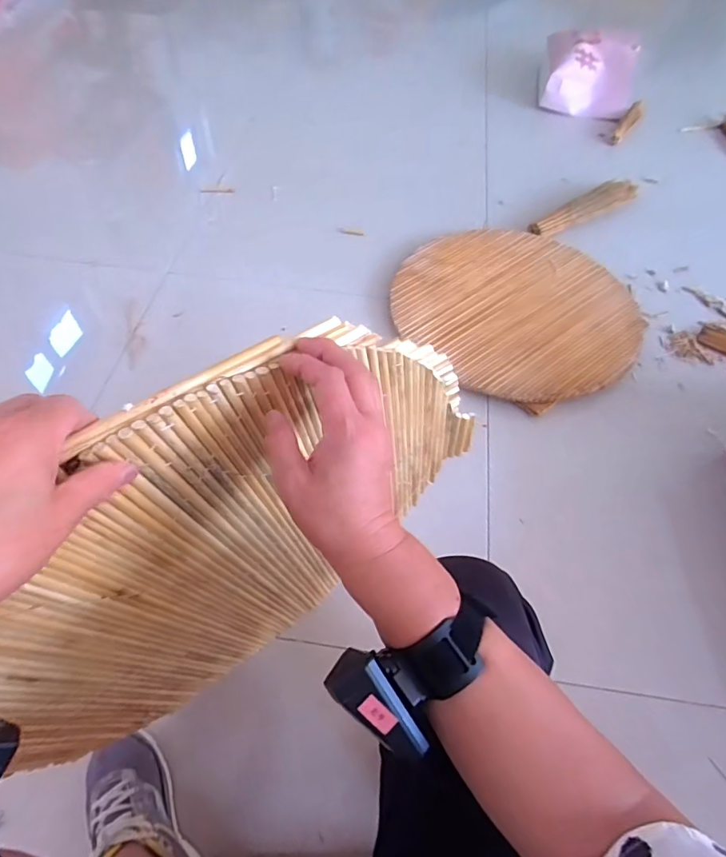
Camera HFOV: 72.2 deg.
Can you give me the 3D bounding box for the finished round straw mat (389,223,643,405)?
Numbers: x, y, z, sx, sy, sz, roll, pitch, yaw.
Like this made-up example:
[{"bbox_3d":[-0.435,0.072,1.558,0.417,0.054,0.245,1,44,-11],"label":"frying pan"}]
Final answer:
[{"bbox_3d":[0.345,-0.278,1.131,0.463,0.035,0.529,-41,64,-19],"label":"finished round straw mat"}]

